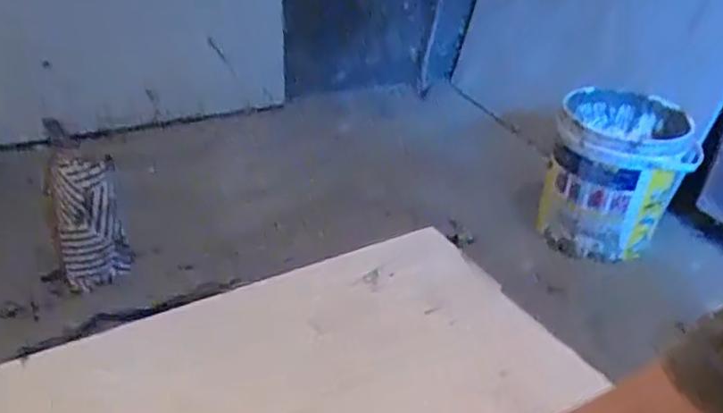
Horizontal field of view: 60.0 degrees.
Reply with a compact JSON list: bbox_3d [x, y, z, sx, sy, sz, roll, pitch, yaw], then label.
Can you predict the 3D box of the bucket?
[{"bbox_3d":[0.358,-0.047,0.897,0.173,0.175,0.172,11,35,9],"label":"bucket"}]

